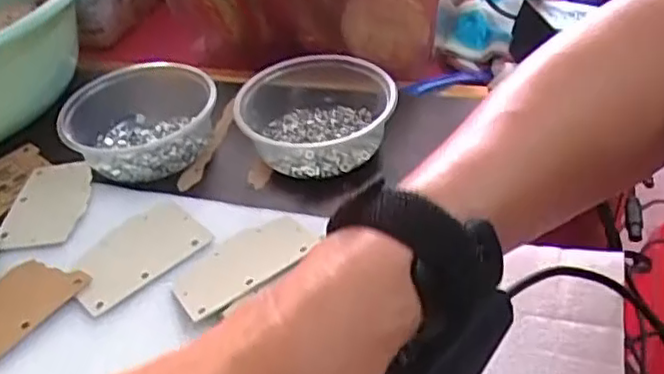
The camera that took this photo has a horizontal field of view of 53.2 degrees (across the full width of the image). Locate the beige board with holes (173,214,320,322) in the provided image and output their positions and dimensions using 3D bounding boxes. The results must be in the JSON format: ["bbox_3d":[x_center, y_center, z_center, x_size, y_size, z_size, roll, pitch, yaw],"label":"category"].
[{"bbox_3d":[-0.052,0.044,0.390,0.085,0.004,0.053,-32,34,-26],"label":"beige board with holes"}]

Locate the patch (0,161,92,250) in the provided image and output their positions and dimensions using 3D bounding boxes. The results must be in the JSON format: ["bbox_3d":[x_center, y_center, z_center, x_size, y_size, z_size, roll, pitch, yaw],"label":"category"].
[{"bbox_3d":[-0.193,0.009,0.456,0.054,0.005,0.089,-9,37,5],"label":"patch"}]

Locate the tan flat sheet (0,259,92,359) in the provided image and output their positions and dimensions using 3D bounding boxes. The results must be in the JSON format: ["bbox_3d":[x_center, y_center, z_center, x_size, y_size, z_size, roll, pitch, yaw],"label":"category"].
[{"bbox_3d":[-0.188,0.070,0.386,0.051,0.004,0.076,20,48,28],"label":"tan flat sheet"}]

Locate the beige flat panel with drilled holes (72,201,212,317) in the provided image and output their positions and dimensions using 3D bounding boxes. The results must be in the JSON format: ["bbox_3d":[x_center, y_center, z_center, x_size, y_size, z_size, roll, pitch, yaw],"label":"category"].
[{"bbox_3d":[-0.120,0.039,0.404,0.081,0.004,0.058,-34,48,-28],"label":"beige flat panel with drilled holes"}]

